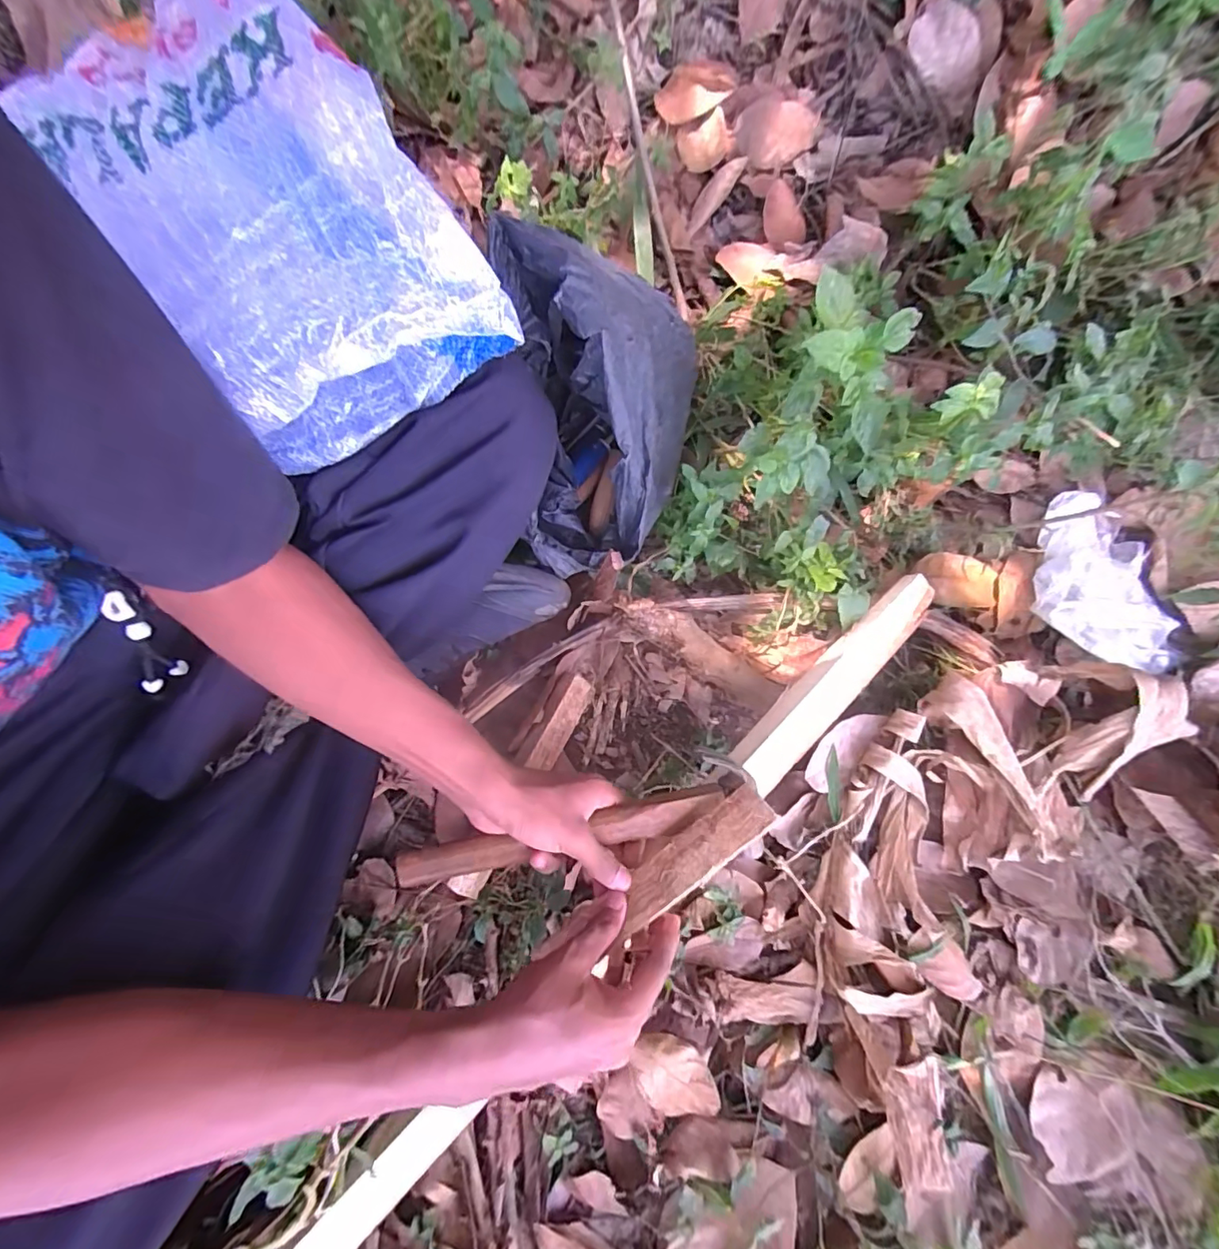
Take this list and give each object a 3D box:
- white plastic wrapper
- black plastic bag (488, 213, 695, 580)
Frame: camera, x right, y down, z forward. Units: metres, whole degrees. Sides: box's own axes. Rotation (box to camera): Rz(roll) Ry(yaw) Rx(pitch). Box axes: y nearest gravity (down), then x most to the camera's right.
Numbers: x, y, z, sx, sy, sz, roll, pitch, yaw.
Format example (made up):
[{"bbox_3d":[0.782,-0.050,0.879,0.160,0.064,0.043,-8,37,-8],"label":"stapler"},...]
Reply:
[{"bbox_3d":[0.505,-0.047,0.542,0.150,0.035,0.173,11,75,1],"label":"white plastic wrapper"},{"bbox_3d":[0.000,-0.172,0.457,0.179,0.198,0.232,-4,76,-3],"label":"black plastic bag"}]

